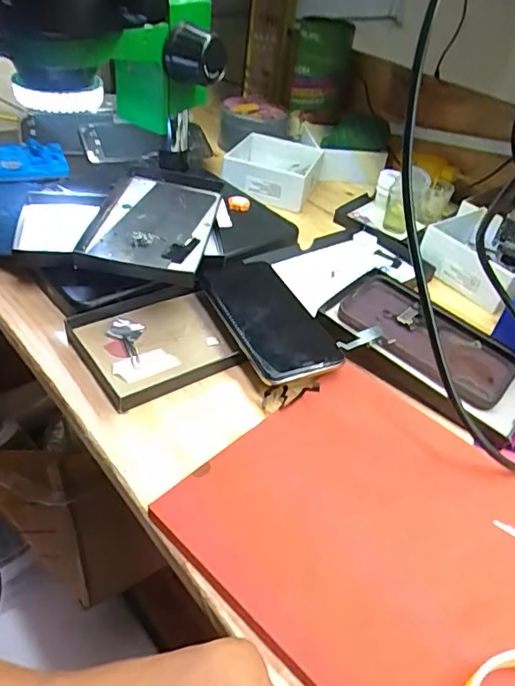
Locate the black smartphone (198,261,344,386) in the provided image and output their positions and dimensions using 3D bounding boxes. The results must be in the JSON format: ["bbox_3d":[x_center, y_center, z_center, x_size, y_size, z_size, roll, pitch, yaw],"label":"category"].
[{"bbox_3d":[0.008,-0.023,0.436,0.076,0.012,0.150,-13,45,-26],"label":"black smartphone"}]

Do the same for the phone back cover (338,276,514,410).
[{"bbox_3d":[0.141,-0.002,0.441,0.148,0.016,0.089,35,47,19],"label":"phone back cover"}]

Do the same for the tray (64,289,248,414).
[{"bbox_3d":[-0.078,-0.003,0.419,0.119,0.015,0.100,-19,48,-30],"label":"tray"}]

